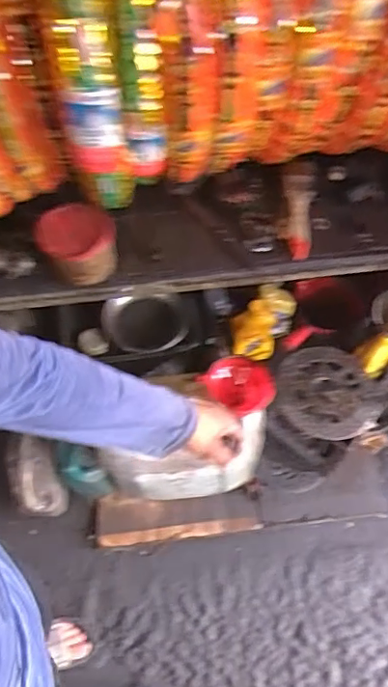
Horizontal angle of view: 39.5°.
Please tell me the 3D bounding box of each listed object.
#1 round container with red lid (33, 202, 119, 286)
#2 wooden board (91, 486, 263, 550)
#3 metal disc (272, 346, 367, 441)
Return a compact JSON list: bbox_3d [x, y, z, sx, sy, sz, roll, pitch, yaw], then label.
[{"bbox_3d":[-0.192,-0.160,0.897,0.113,0.102,0.110,0,57,1],"label":"round container with red lid"},{"bbox_3d":[-0.046,0.455,1.431,0.426,0.023,0.119,-6,57,-3],"label":"wooden board"},{"bbox_3d":[0.278,0.104,1.175,0.188,0.036,0.221,0,56,4],"label":"metal disc"}]

